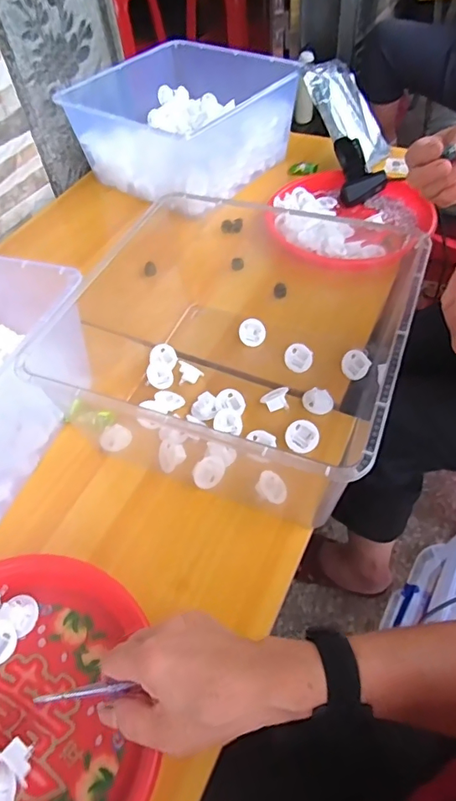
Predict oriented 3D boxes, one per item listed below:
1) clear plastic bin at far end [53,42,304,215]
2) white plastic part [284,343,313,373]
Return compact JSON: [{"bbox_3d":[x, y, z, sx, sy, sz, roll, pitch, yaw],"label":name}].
[{"bbox_3d":[-0.086,-0.462,0.812,0.331,0.128,0.260,30,61,25],"label":"clear plastic bin at far end"},{"bbox_3d":[0.083,-0.051,0.562,0.035,0.035,0.017,13,29,27],"label":"white plastic part"}]

